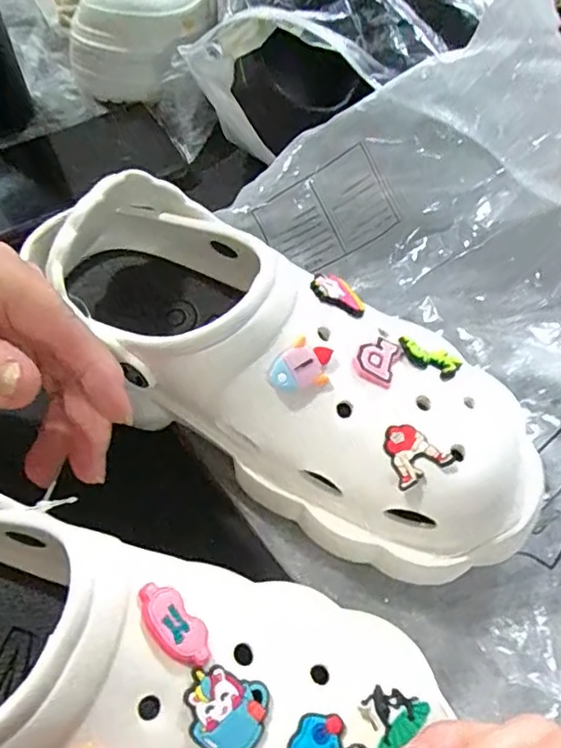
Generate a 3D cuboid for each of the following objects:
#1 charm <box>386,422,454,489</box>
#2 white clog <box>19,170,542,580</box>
[{"bbox_3d":[0.053,0.031,0.239,0.023,0.005,0.024,-23,62,-14],"label":"charm"},{"bbox_3d":[-0.002,-0.003,0.276,0.250,0.094,0.101,36,65,16],"label":"white clog"}]

